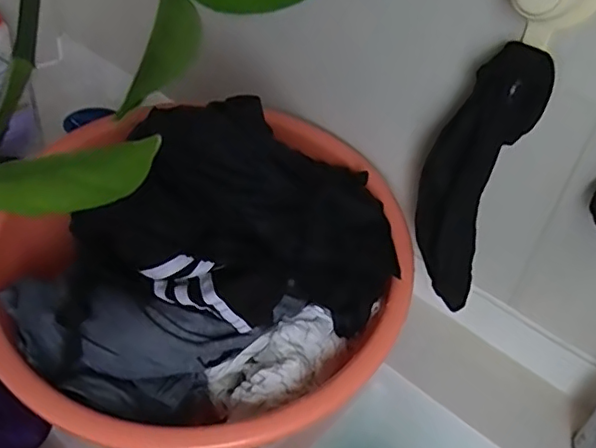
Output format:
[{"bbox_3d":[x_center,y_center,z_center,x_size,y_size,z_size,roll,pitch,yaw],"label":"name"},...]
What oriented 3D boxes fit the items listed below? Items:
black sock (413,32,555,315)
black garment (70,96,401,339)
[{"bbox_3d":[0.141,-0.037,0.476,0.072,0.210,0.061,19,44,16],"label":"black sock"},{"bbox_3d":[-0.030,-0.011,0.474,0.215,0.125,0.195,23,45,19],"label":"black garment"}]

